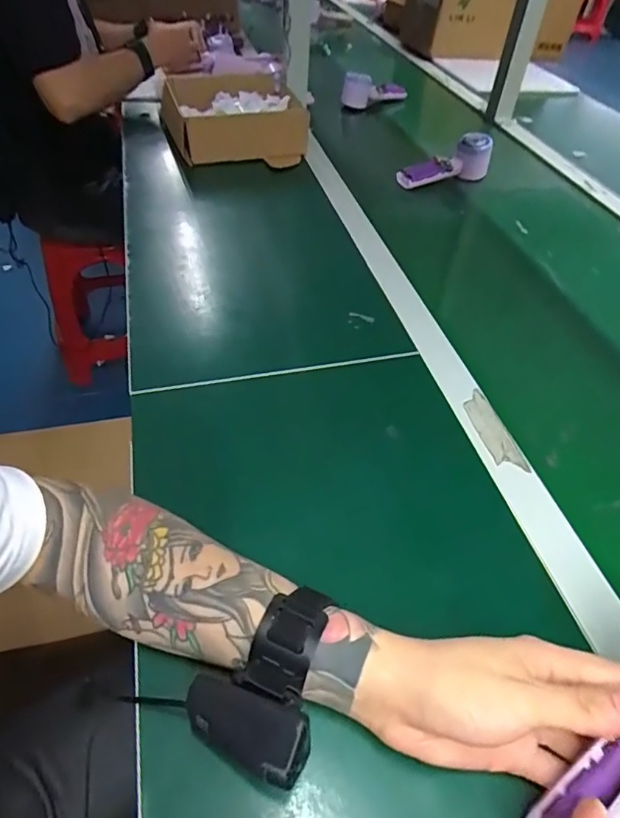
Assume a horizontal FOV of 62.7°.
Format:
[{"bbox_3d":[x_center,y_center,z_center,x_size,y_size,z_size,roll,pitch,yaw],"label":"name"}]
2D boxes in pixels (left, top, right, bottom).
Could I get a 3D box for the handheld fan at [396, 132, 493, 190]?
[{"bbox_3d":[0.226,-0.405,0.831,0.157,0.061,0.043,-13,48,-15],"label":"handheld fan"}]

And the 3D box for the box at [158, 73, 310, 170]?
[{"bbox_3d":[-0.131,-0.500,0.895,0.232,0.085,0.242,-16,49,-18],"label":"box"}]

